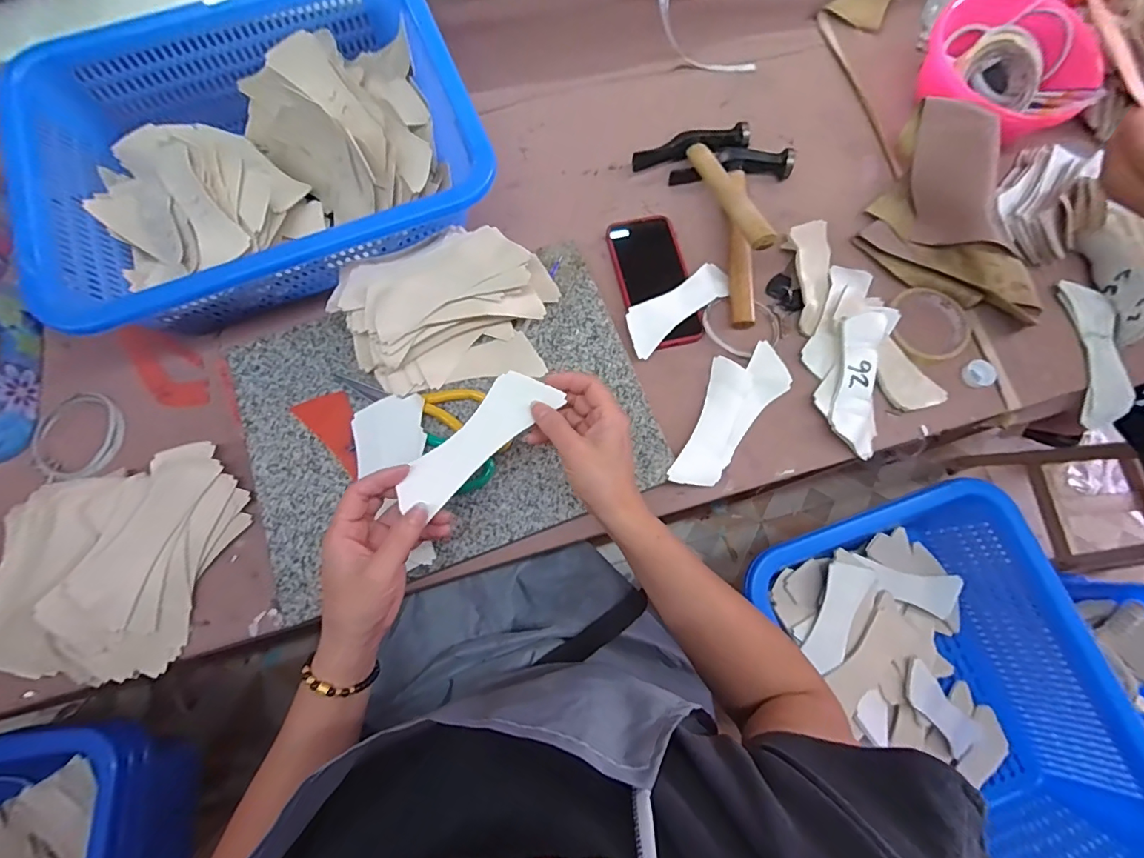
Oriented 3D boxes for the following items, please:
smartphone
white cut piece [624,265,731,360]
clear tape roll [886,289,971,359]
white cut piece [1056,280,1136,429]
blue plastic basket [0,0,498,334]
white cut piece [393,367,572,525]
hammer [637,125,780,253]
[{"bbox_3d":[0.097,-0.177,0.569,0.078,0.013,0.175,-12,73,-3],"label":"smartphone"},{"bbox_3d":[0.121,-0.139,0.552,0.141,0.004,0.052,-33,75,-9],"label":"white cut piece"},{"bbox_3d":[0.403,-0.120,0.548,0.092,0.010,0.087,0,73,1],"label":"clear tape roll"},{"bbox_3d":[0.596,-0.085,0.552,0.056,0.015,0.169,3,78,4],"label":"white cut piece"},{"bbox_3d":[-0.322,-0.285,0.534,0.426,0.137,0.335,-19,73,-5],"label":"blue plastic basket"},{"bbox_3d":[-0.080,0.010,0.404,0.045,0.016,0.144,42,77,13],"label":"white cut piece"},{"bbox_3d":[0.162,-0.275,0.546,0.141,0.029,0.229,-10,51,-2],"label":"hammer"}]

